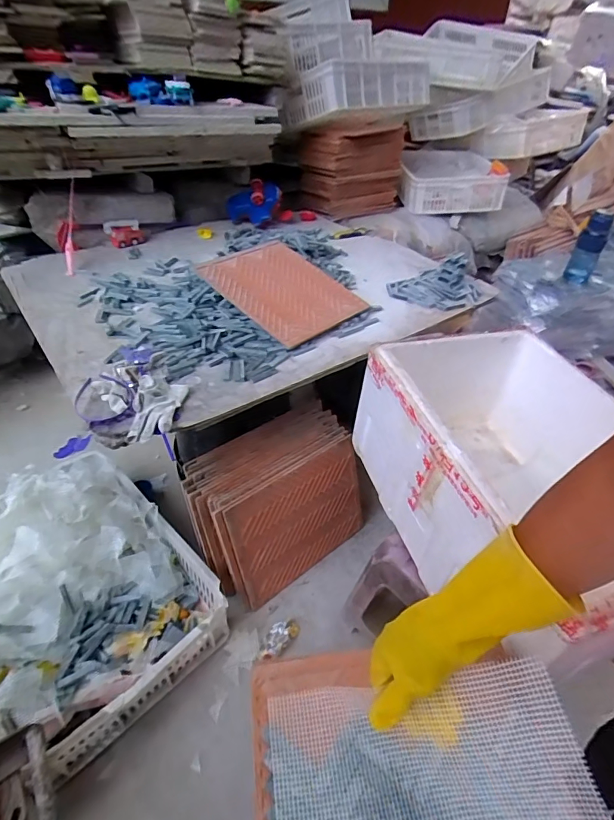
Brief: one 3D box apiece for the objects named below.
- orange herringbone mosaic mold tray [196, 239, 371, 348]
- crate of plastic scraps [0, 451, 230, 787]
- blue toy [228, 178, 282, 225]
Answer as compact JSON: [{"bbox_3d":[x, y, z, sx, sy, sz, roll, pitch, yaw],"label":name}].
[{"bbox_3d":[-0.055,-0.294,1.040,0.341,0.015,0.294,43,51,18],"label":"orange herringbone mosaic mold tray"},{"bbox_3d":[-0.469,0.336,0.842,0.497,0.188,0.432,33,49,30],"label":"crate of plastic scraps"},{"bbox_3d":[-0.174,-0.691,1.467,0.101,0.108,0.183,25,45,22],"label":"blue toy"}]

